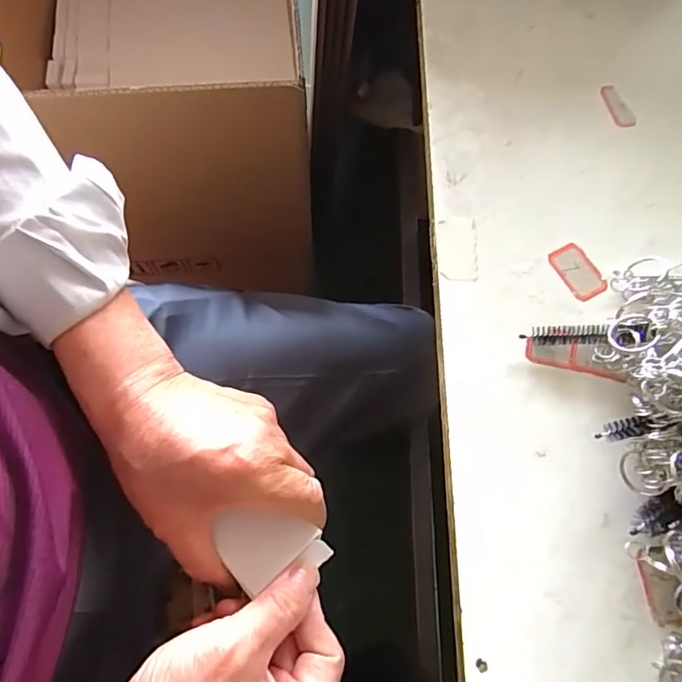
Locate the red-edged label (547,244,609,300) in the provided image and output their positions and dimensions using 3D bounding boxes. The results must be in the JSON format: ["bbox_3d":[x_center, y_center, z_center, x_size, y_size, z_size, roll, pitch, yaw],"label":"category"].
[{"bbox_3d":[0.145,-0.043,0.313,0.021,0.004,0.037,-27,73,-8],"label":"red-edged label"}]

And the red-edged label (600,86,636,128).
[{"bbox_3d":[0.196,-0.166,0.362,0.014,0.004,0.036,-12,73,2],"label":"red-edged label"}]

